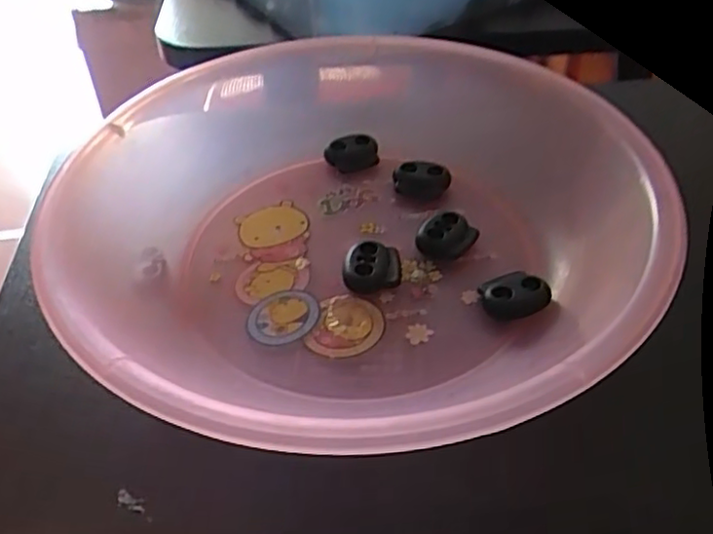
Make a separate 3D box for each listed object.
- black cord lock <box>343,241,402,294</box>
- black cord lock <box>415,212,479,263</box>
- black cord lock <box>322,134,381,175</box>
[{"bbox_3d":[0.005,0.000,0.229,0.019,0.008,0.019,2,41,-1],"label":"black cord lock"},{"bbox_3d":[0.031,-0.011,0.240,0.017,0.006,0.019,31,53,31],"label":"black cord lock"},{"bbox_3d":[-0.002,-0.045,0.278,0.021,0.010,0.015,-5,43,-3],"label":"black cord lock"}]

